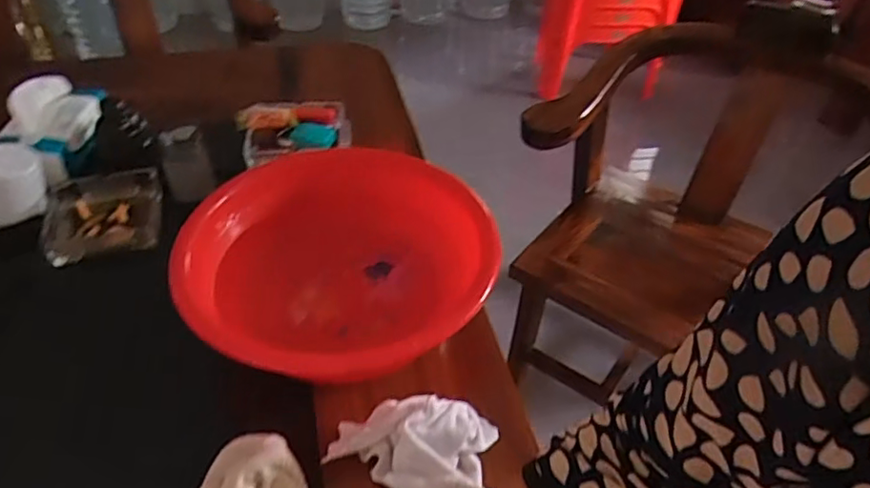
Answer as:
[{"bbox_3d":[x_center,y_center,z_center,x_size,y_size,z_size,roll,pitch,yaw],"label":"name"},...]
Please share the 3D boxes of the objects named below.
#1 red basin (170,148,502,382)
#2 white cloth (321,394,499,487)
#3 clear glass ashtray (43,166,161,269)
[{"bbox_3d":[-0.097,0.022,0.604,0.272,0.080,0.278,1,43,-1],"label":"red basin"},{"bbox_3d":[-0.019,0.163,0.507,0.131,0.046,0.077,10,43,8],"label":"white cloth"},{"bbox_3d":[-0.395,-0.041,0.725,0.128,0.028,0.125,-10,44,-13],"label":"clear glass ashtray"}]

